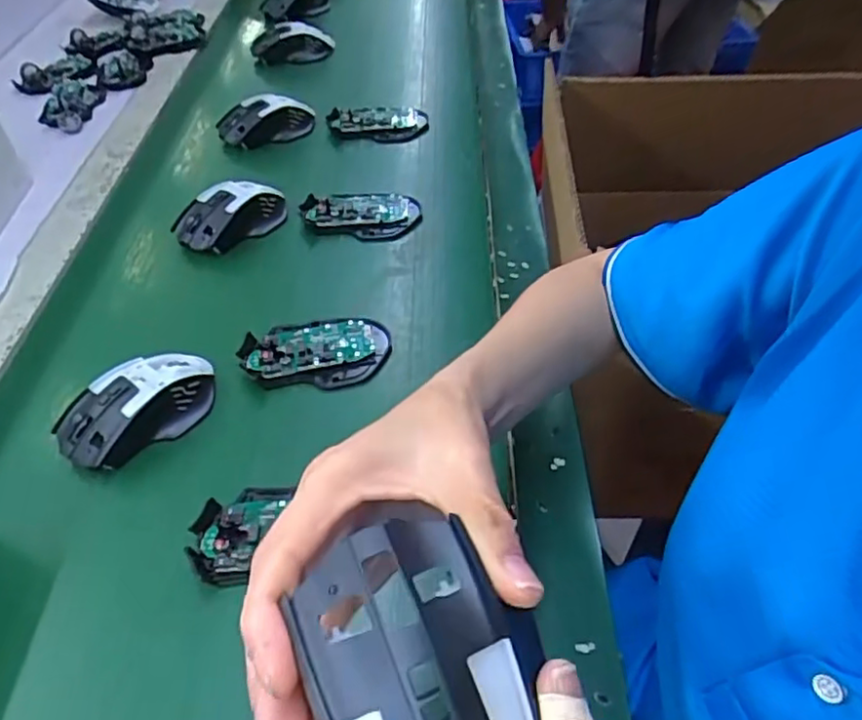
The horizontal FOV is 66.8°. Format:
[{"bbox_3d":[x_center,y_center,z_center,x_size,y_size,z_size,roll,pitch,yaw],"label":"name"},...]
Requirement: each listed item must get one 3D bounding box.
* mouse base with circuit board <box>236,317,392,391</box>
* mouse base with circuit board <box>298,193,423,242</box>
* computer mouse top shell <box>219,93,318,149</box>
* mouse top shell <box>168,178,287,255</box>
[{"bbox_3d":[-0.090,-0.006,0.509,0.111,0.020,0.062,-1,47,2],"label":"mouse base with circuit board"},{"bbox_3d":[-0.069,-0.139,0.623,0.113,0.021,0.053,7,49,8],"label":"mouse base with circuit board"},{"bbox_3d":[-0.184,-0.267,0.727,0.107,0.037,0.061,-11,49,-8],"label":"computer mouse top shell"},{"bbox_3d":[-0.188,-0.133,0.616,0.107,0.041,0.065,-16,49,-12],"label":"mouse top shell"}]

